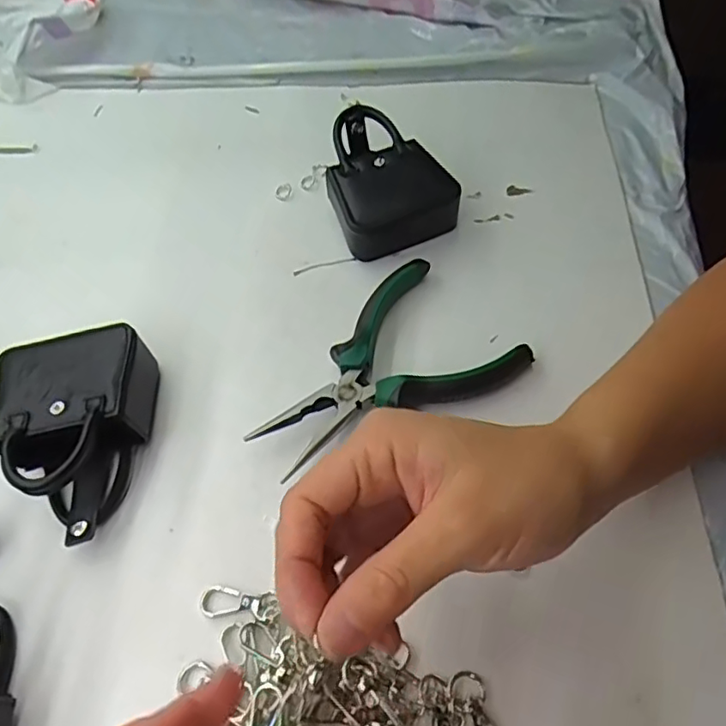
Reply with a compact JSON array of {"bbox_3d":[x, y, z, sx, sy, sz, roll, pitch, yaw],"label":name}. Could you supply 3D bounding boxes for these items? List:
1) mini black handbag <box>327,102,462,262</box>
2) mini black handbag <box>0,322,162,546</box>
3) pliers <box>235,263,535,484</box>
[{"bbox_3d":[0.013,-0.122,0.401,0.077,0.048,0.098,-17,57,-8],"label":"mini black handbag"},{"bbox_3d":[-0.149,0.035,0.312,0.075,0.039,0.106,-12,56,-5],"label":"mini black handbag"},{"bbox_3d":[0.008,0.006,0.334,0.148,0.021,0.094,-34,61,-19],"label":"pliers"}]

